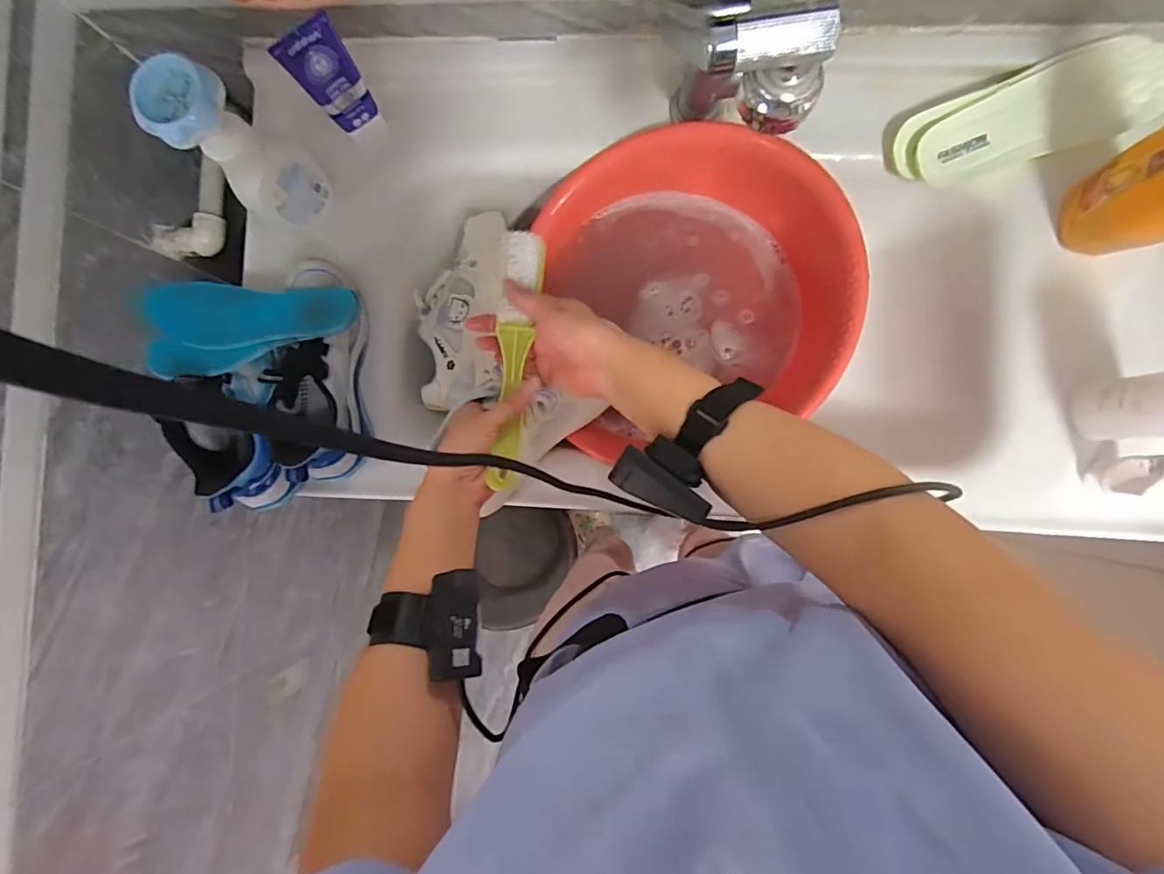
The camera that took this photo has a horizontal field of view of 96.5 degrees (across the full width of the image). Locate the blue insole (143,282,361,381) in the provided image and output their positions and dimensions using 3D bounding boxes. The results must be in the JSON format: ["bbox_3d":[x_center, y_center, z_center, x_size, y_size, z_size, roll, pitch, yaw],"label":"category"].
[{"bbox_3d":[-0.326,-0.115,0.519,0.193,0.034,0.090,-11,87,-9],"label":"blue insole"}]

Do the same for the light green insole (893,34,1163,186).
[{"bbox_3d":[0.448,-0.323,0.527,0.243,0.034,0.085,-17,111,11],"label":"light green insole"}]

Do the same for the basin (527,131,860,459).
[{"bbox_3d":[0.108,-0.143,0.558,0.315,0.139,0.337,0,88,4],"label":"basin"}]

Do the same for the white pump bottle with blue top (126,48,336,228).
[{"bbox_3d":[-0.324,-0.271,0.505,0.067,0.185,0.073,0,88,4],"label":"white pump bottle with blue top"}]

